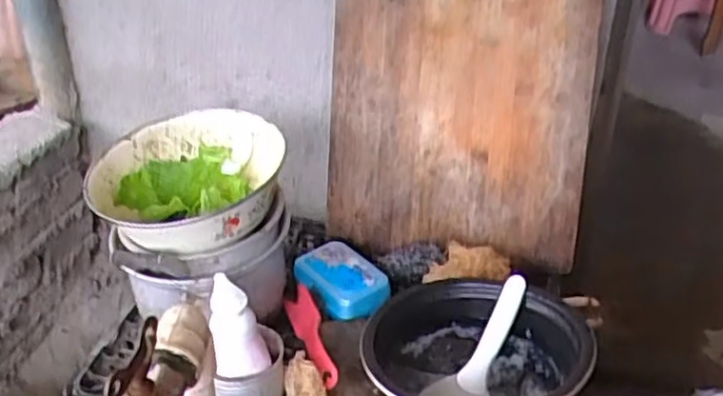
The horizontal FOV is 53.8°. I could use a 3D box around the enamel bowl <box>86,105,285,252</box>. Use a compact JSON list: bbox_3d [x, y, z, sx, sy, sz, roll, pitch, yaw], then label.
[{"bbox_3d":[-0.185,-0.018,0.759,0.189,0.078,0.179,1,30,0],"label":"enamel bowl"}]

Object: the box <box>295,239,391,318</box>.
[{"bbox_3d":[-0.025,0.092,0.820,0.072,0.030,0.112,-20,36,-32],"label":"box"}]

